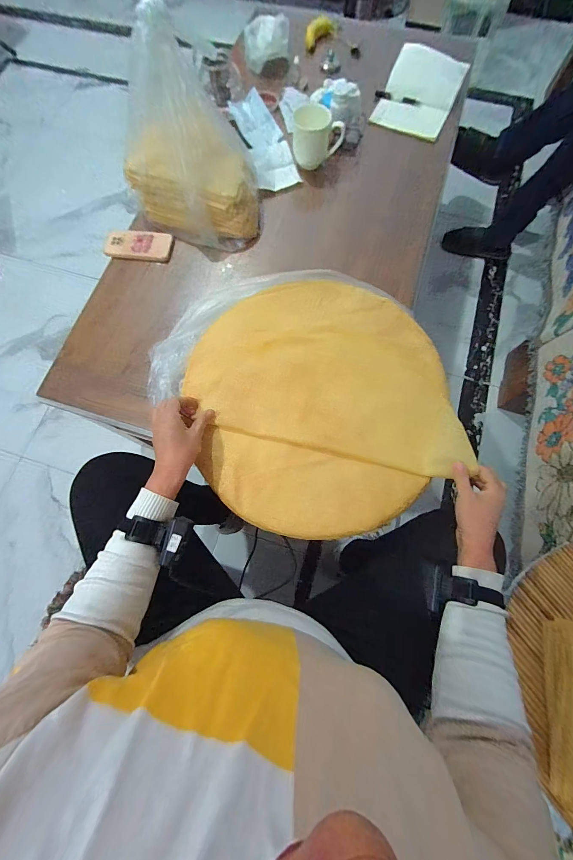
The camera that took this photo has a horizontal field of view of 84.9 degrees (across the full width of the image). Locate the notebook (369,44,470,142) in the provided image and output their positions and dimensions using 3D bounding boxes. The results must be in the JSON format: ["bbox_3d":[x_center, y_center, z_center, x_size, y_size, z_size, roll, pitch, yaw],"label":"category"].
[{"bbox_3d":[0.382,-0.968,0.899,0.204,0.049,0.275,23,77,7],"label":"notebook"}]

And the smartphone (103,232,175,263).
[{"bbox_3d":[-0.367,-0.458,0.780,0.162,0.015,0.082,5,75,2],"label":"smartphone"}]

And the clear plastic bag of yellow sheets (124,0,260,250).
[{"bbox_3d":[-0.204,-0.630,0.687,0.303,0.294,0.261,21,76,7],"label":"clear plastic bag of yellow sheets"}]

